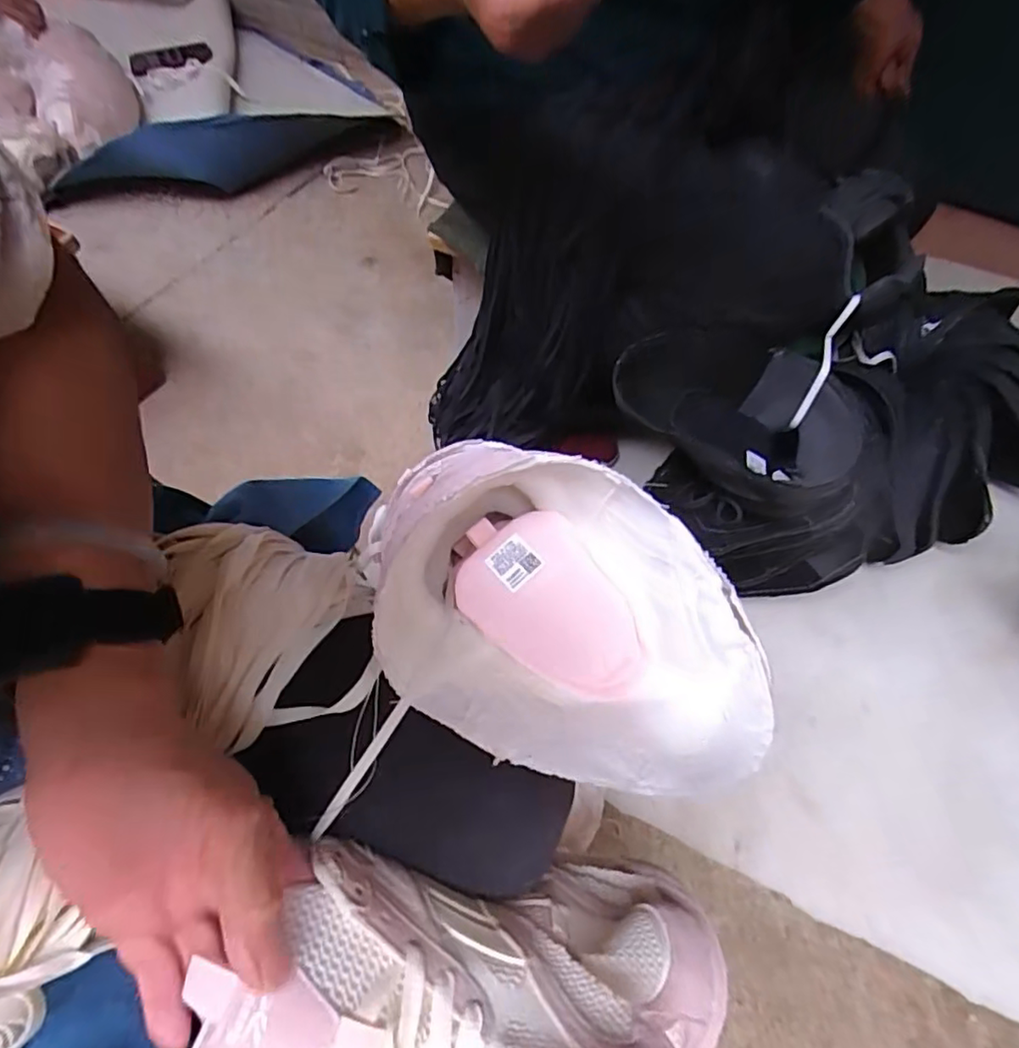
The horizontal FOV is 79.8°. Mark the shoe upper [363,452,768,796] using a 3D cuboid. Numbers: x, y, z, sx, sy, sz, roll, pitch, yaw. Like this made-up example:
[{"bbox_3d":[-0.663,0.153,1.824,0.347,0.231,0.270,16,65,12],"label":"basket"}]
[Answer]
[{"bbox_3d":[0.026,0.052,0.315,0.212,0.091,0.143,32,63,17],"label":"shoe upper"}]

